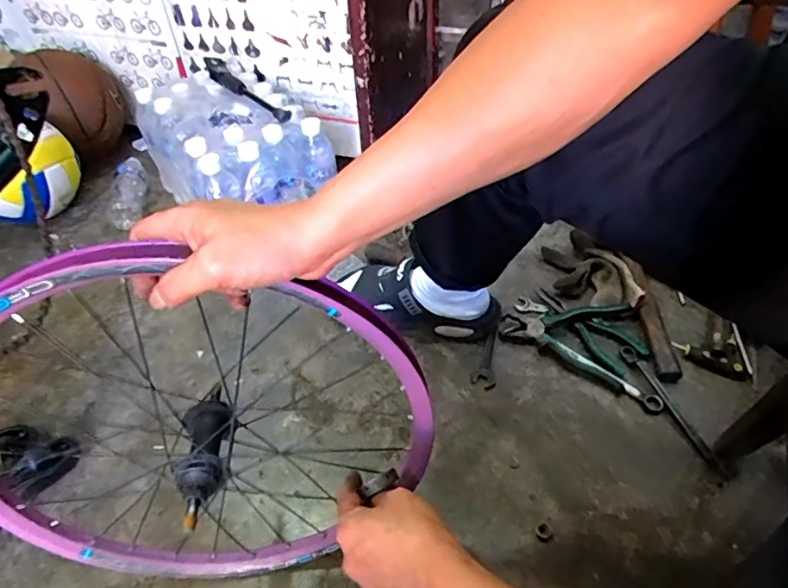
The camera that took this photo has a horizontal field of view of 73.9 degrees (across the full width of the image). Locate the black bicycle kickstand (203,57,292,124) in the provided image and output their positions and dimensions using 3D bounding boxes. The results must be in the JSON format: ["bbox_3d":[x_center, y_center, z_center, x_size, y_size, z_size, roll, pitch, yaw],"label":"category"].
[{"bbox_3d":[-0.276,-0.379,0.961,0.043,0.027,0.291,-30,52,-24],"label":"black bicycle kickstand"}]

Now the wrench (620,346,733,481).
[{"bbox_3d":[0.378,0.153,0.713,0.021,0.008,0.215,-15,48,-11],"label":"wrench"}]

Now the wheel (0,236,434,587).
[{"bbox_3d":[-0.167,0.143,0.471,0.394,0.412,0.115,0,47,3],"label":"wheel"}]

